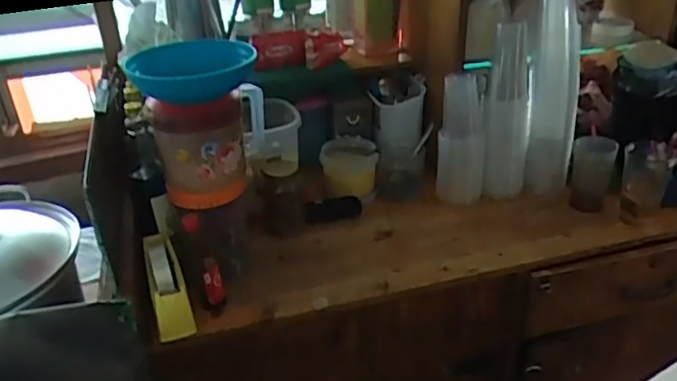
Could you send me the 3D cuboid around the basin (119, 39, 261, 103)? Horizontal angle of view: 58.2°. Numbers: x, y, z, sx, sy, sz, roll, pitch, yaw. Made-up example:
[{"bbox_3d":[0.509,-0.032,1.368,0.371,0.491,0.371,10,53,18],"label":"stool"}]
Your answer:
[{"bbox_3d":[-0.219,-0.182,0.933,0.168,0.067,0.168,-2,31,1],"label":"basin"}]

